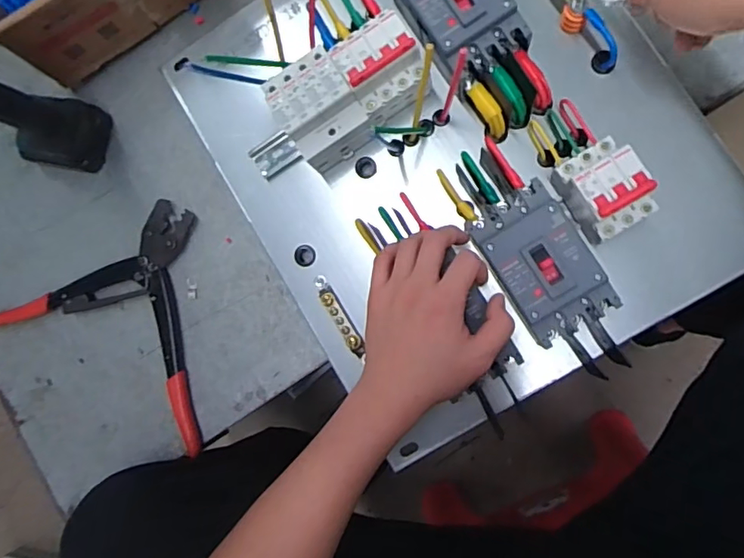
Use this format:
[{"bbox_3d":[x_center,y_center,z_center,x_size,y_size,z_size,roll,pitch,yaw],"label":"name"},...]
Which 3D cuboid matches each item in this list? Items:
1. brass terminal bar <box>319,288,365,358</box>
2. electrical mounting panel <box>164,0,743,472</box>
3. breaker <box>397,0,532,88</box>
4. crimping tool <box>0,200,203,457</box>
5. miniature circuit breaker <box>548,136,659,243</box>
[{"bbox_3d":[-0.029,0.041,0.527,0.016,0.023,0.075,-32,83,3],"label":"brass terminal bar"},{"bbox_3d":[0.072,-0.134,0.504,0.421,0.096,0.484,-32,83,3],"label":"electrical mounting panel"},{"bbox_3d":[0.063,-0.265,0.498,0.080,0.071,0.176,-31,84,5],"label":"breaker"},{"bbox_3d":[-0.300,0.056,0.570,0.224,0.021,0.255,-4,86,6],"label":"crimping tool"},{"bbox_3d":[0.200,-0.076,0.466,0.057,0.077,0.079,-31,83,3],"label":"miniature circuit breaker"}]

